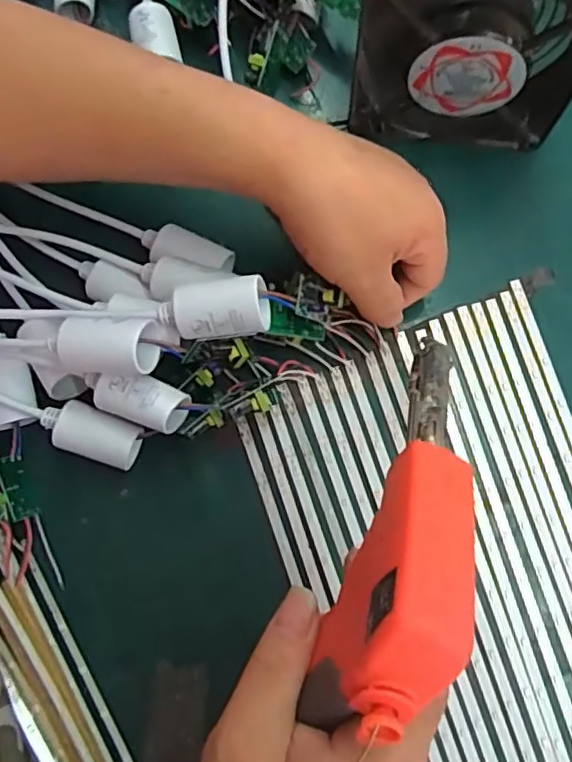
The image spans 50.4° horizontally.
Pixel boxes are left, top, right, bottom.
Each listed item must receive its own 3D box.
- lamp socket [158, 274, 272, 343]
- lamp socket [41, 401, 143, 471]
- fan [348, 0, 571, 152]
[{"bbox_3d":[-0.035,-0.034,0.295,0.053,0.023,0.024,-9,78,0],"label":"lamp socket"},{"bbox_3d":[-0.107,0.031,0.339,0.054,0.030,0.027,21,80,6],"label":"lamp socket"},{"bbox_3d":[0.100,-0.179,0.324,0.120,0.118,0.037,8,79,4],"label":"fan"}]

